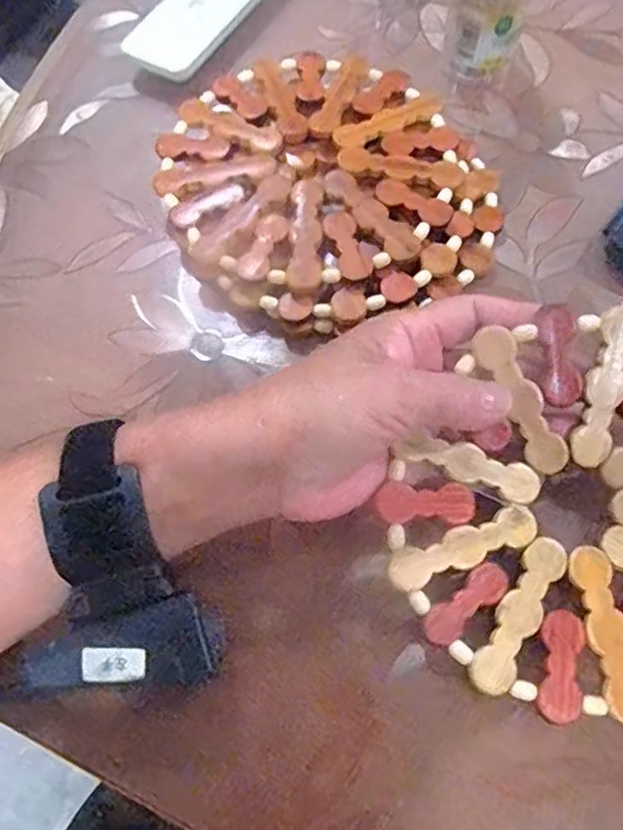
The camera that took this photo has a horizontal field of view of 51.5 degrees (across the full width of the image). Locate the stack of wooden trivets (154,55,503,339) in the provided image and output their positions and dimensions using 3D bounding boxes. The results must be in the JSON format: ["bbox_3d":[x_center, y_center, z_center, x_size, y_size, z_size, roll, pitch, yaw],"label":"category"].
[{"bbox_3d":[0.006,-0.126,0.354,0.163,0.021,0.175,-19,66,-6],"label":"stack of wooden trivets"}]

